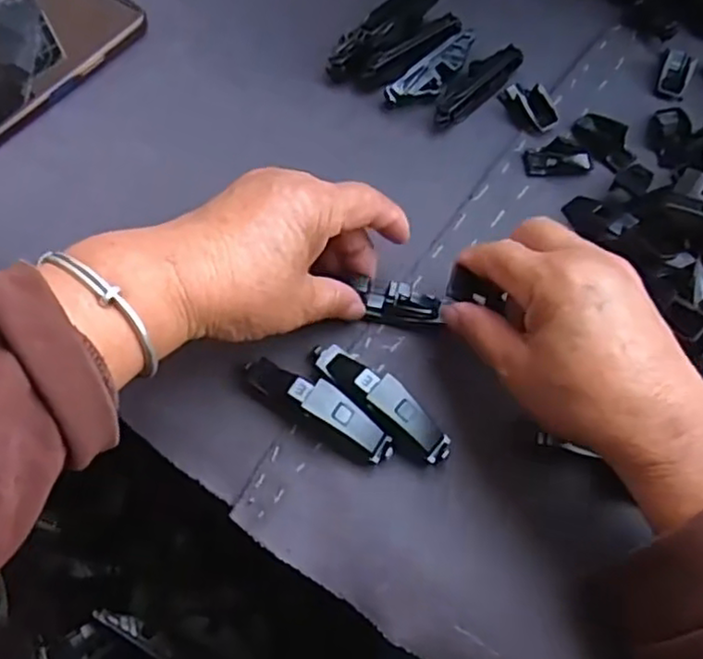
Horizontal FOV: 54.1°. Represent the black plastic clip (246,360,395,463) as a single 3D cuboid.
[{"bbox_3d":[-0.016,0.037,0.331,0.080,0.024,0.019,31,64,7],"label":"black plastic clip"}]

